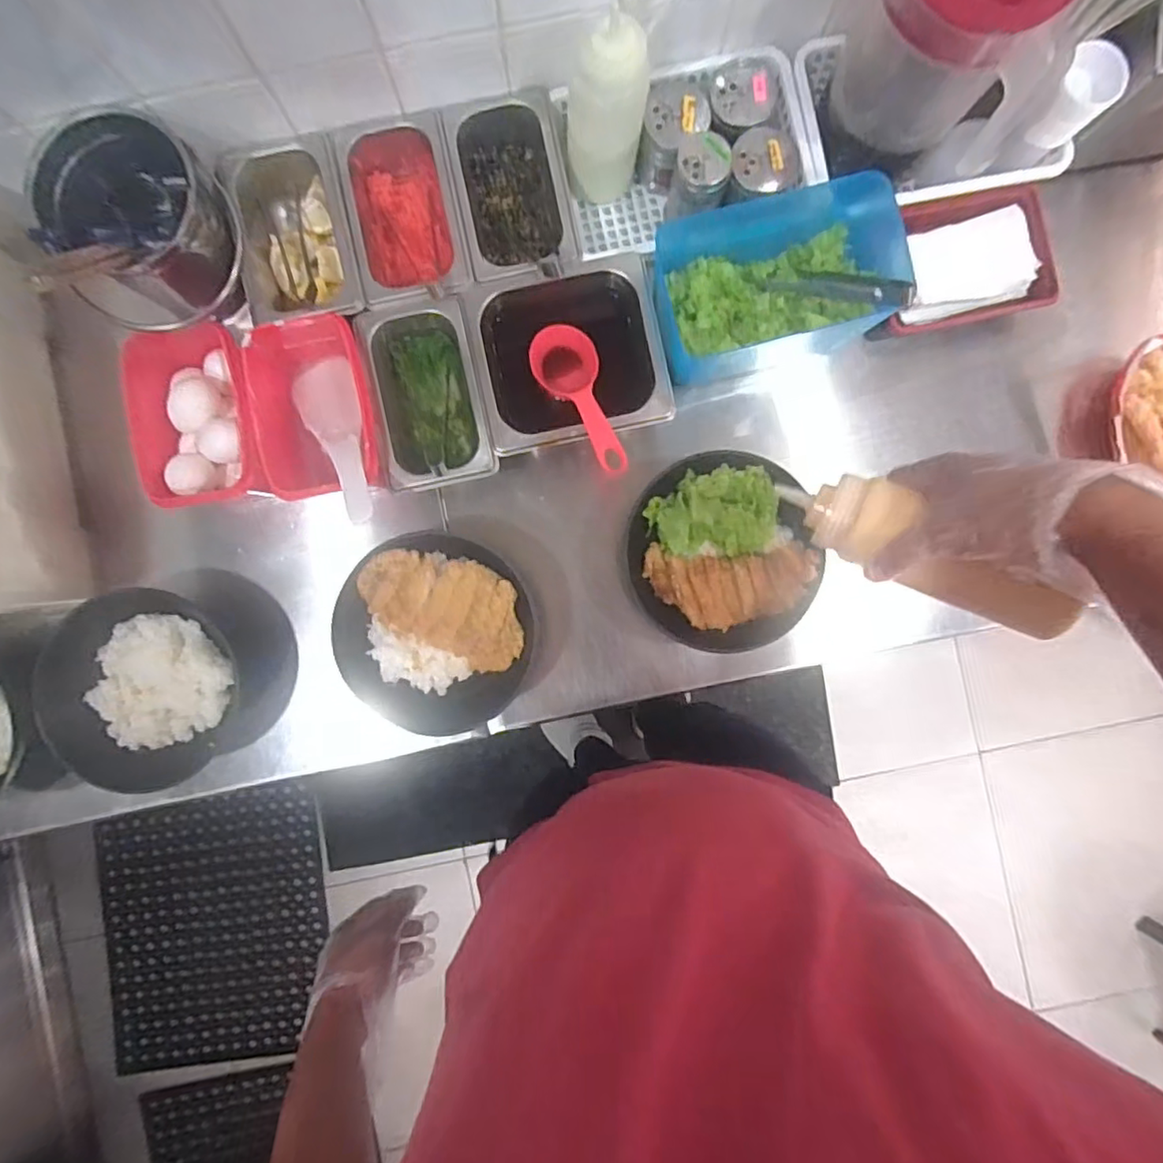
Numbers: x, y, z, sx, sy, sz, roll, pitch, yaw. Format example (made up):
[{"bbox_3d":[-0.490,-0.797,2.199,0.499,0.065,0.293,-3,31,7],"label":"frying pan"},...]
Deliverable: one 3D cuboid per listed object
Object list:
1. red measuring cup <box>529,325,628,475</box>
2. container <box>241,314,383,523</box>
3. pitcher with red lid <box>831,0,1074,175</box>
[{"bbox_3d":[0.001,-0.169,0.589,0.060,0.043,0.155,-21,74,-1],"label":"red measuring cup"},{"bbox_3d":[-0.244,-0.160,0.589,0.102,0.074,0.173,-10,89,-1],"label":"container"},{"bbox_3d":[0.303,-0.446,0.504,0.162,0.160,0.123,23,89,-1],"label":"pitcher with red lid"}]

